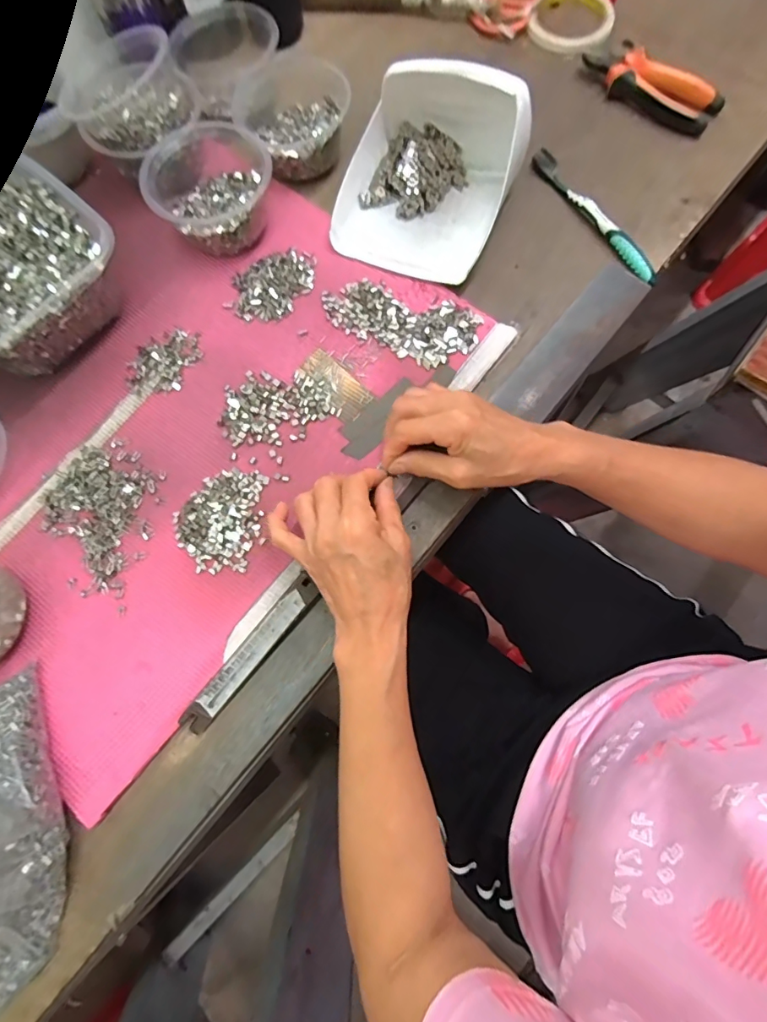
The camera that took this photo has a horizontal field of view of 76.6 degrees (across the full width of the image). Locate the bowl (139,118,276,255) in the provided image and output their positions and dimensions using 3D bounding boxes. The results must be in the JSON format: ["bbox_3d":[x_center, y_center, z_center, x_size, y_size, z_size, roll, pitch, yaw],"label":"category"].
[{"bbox_3d":[-0.162,-0.309,0.462,0.110,0.067,0.113,0,75,2],"label":"bowl"}]

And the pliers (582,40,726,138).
[{"bbox_3d":[0.282,-0.451,0.510,0.146,0.026,0.055,32,78,10],"label":"pliers"}]

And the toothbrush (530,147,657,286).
[{"bbox_3d":[0.205,-0.291,0.476,0.014,0.017,0.181,-31,76,-6],"label":"toothbrush"}]

